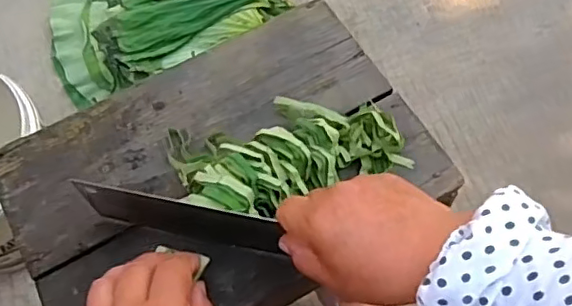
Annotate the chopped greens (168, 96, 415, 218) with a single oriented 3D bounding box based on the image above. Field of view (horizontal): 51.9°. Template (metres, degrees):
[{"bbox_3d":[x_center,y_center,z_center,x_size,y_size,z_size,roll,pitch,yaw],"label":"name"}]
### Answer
[{"bbox_3d":[0.001,-0.003,0.508,0.193,0.035,0.094,-14,66,-4],"label":"chopped greens"}]

